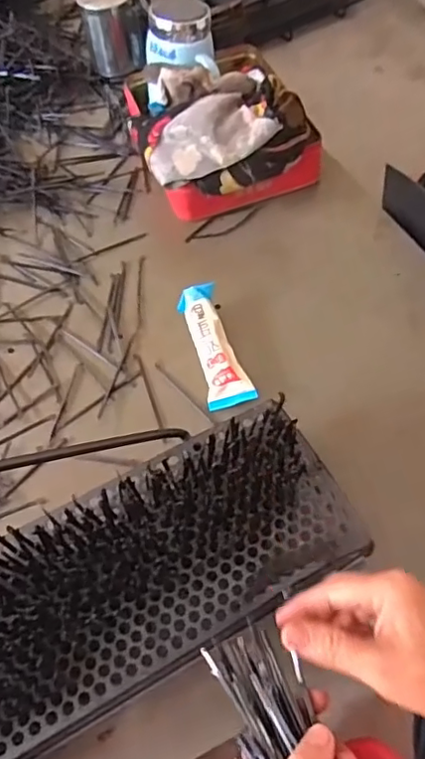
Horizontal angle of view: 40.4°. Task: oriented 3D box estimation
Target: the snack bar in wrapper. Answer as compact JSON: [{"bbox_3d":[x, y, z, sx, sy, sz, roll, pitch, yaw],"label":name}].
[{"bbox_3d":[0.002,-0.036,0.602,0.044,0.027,0.139,-15,61,-7],"label":"snack bar in wrapper"}]

